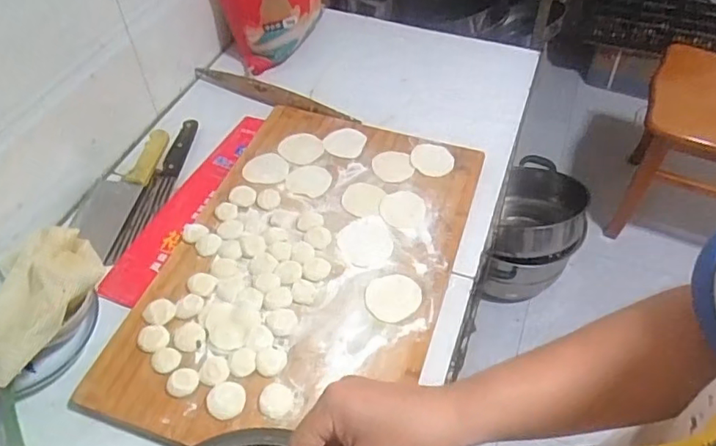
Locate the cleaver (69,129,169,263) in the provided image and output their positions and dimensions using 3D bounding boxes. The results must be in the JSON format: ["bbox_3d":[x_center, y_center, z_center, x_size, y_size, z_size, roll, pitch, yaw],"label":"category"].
[{"bbox_3d":[-0.374,-0.058,0.878,0.082,0.021,0.246,8,50,7],"label":"cleaver"}]

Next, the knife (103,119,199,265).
[{"bbox_3d":[-0.312,-0.057,0.882,0.035,0.013,0.298,30,49,-19],"label":"knife"}]

